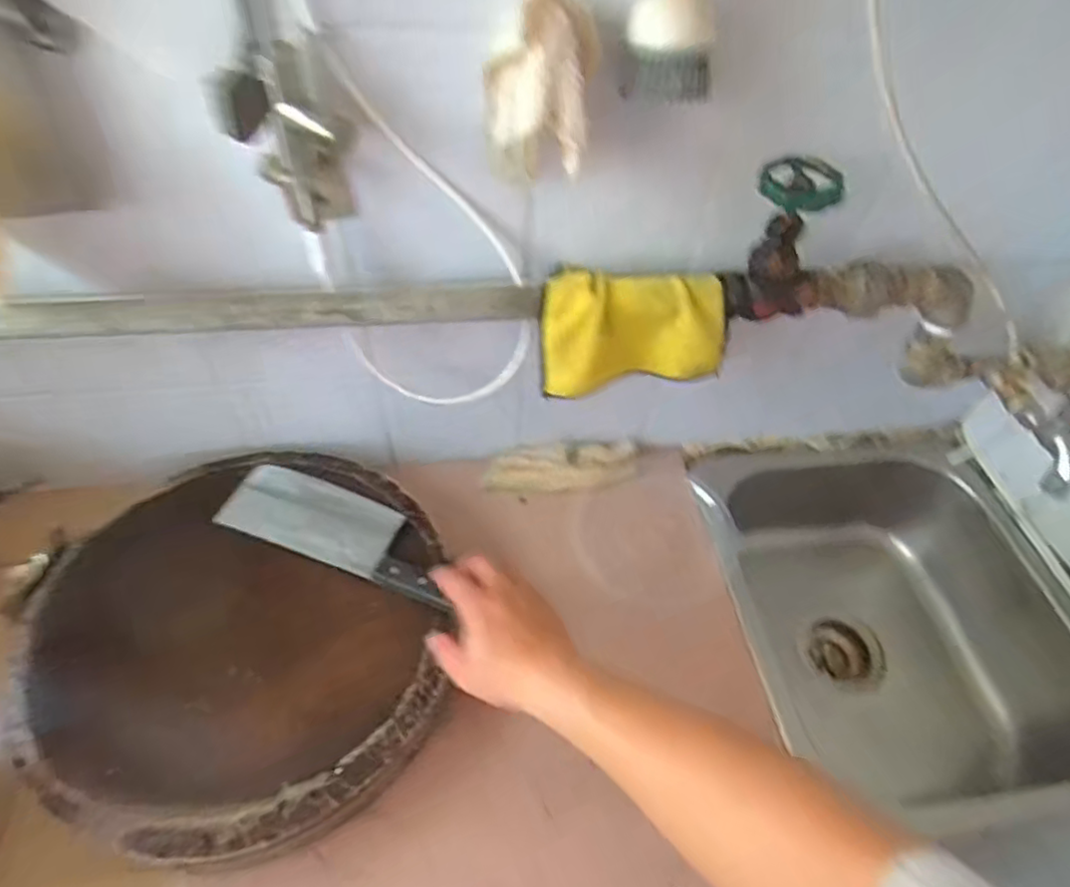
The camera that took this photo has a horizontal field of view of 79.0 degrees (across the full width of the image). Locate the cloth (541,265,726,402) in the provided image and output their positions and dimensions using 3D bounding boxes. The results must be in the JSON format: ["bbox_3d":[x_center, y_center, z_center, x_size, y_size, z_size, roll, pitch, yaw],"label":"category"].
[{"bbox_3d":[0.082,-0.096,0.554,0.153,0.102,0.047,-4,50,-7],"label":"cloth"}]

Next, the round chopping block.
[{"bbox_3d":[-0.252,0.171,0.594,0.351,0.063,0.344,2,50,-2],"label":"round chopping block"}]

